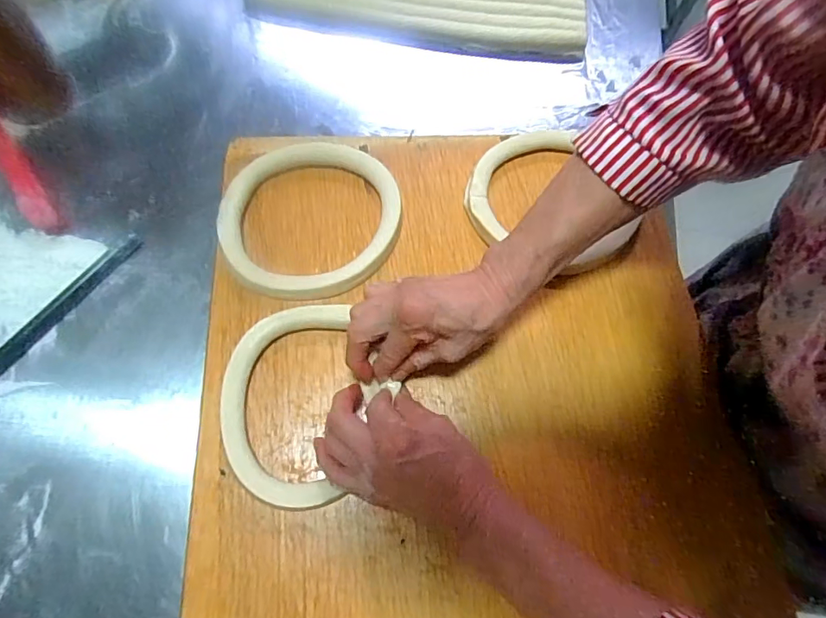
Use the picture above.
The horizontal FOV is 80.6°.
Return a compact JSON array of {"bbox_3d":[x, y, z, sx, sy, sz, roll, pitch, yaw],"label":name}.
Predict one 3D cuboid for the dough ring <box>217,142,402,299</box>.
[{"bbox_3d":[-0.095,-0.084,0.455,0.161,0.025,0.149,1,69,-2],"label":"dough ring"}]

